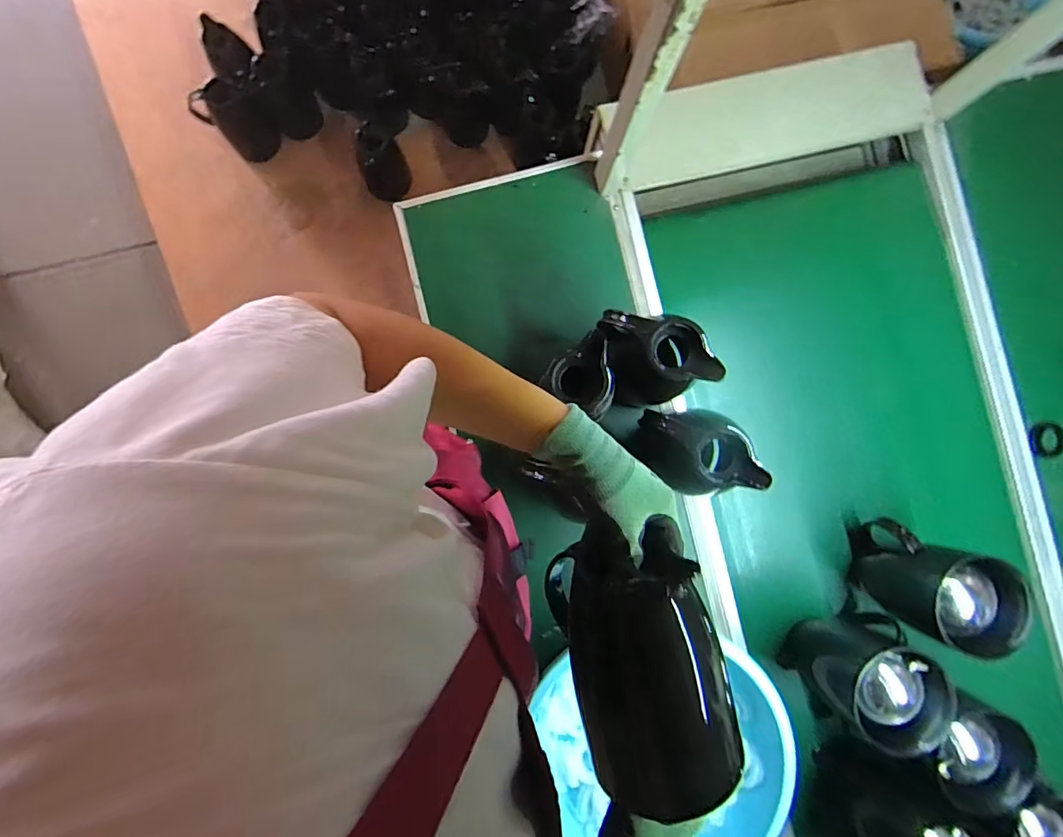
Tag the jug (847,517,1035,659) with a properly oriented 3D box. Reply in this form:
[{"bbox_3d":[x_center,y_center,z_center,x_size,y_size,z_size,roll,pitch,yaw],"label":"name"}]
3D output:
[{"bbox_3d":[0.584,0.231,0.712,0.097,0.228,0.150,2,88,-4],"label":"jug"}]

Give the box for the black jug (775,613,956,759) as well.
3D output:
[{"bbox_3d":[0.472,0.370,0.715,0.133,0.190,0.131,-2,88,-4],"label":"black jug"}]

